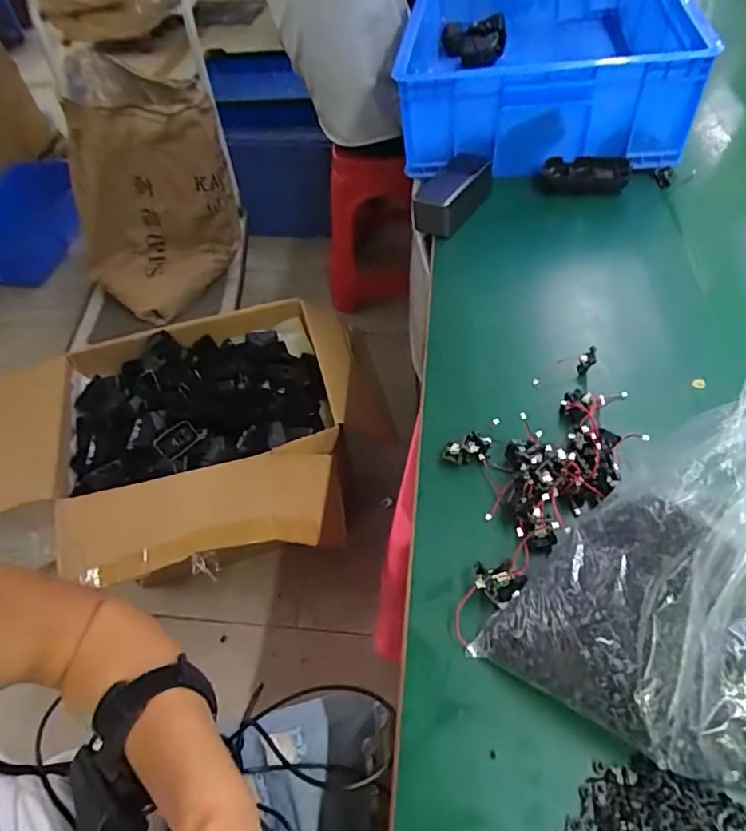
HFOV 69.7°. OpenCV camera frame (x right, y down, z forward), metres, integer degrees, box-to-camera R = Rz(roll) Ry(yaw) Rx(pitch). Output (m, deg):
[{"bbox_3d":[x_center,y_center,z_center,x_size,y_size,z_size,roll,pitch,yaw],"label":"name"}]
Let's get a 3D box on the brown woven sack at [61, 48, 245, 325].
[{"bbox_3d":[-0.590,-0.567,1.445,0.426,0.579,0.307,-24,53,-14],"label":"brown woven sack"}]

